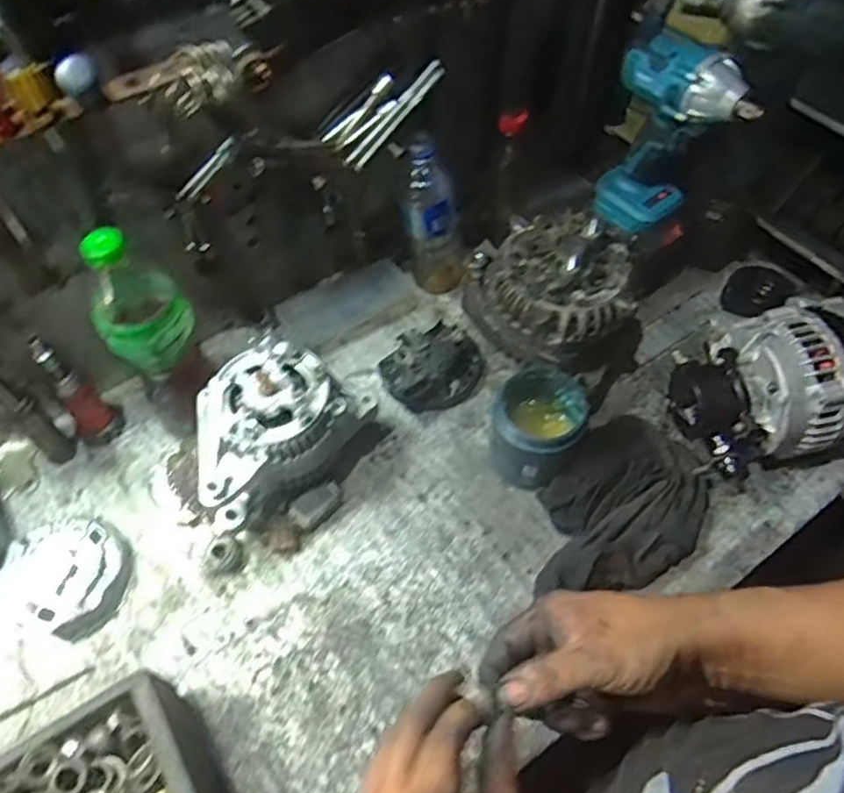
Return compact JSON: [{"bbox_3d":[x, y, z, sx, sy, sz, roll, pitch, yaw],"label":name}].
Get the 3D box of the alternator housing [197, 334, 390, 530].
[{"bbox_3d":[-0.136,0.039,0.674,0.190,0.143,0.130,-29,61,-18],"label":"alternator housing"}]

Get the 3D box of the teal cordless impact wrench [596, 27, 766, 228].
[{"bbox_3d":[0.265,-0.263,0.709,0.080,0.196,0.132,-19,58,-12],"label":"teal cordless impact wrench"}]

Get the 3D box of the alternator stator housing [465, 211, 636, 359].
[{"bbox_3d":[0.141,-0.110,0.700,0.136,0.113,0.154,-27,60,-17],"label":"alternator stator housing"}]

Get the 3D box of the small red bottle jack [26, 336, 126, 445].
[{"bbox_3d":[-0.362,-0.007,0.704,0.049,0.151,0.045,-37,63,-22],"label":"small red bottle jack"}]

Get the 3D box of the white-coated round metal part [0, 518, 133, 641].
[{"bbox_3d":[-0.345,0.170,0.655,0.115,0.036,0.106,0,56,0],"label":"white-coated round metal part"}]

